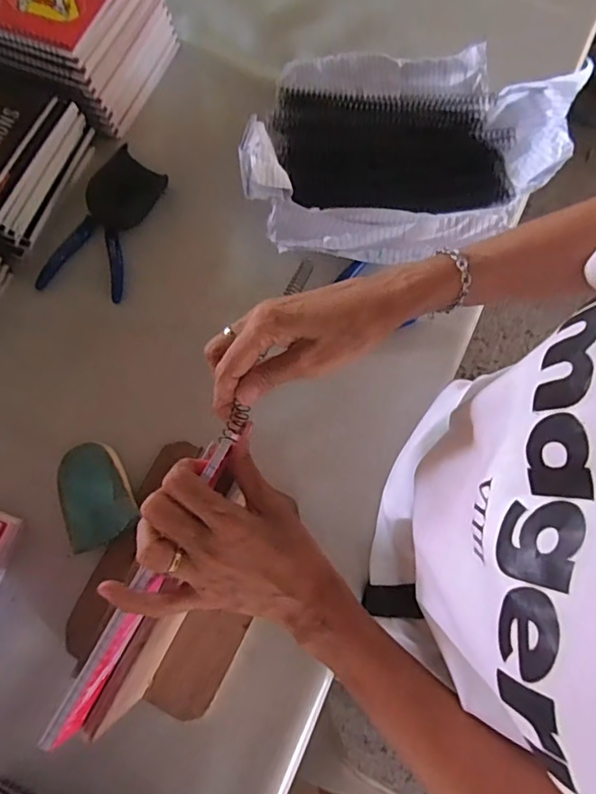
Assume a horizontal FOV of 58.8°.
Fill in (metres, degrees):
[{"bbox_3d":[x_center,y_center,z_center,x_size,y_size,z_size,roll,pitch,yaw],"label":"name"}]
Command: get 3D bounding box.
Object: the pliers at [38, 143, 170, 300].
[{"bbox_3d":[-0.199,-0.181,0.543,0.087,0.018,0.158,18,75,4],"label":"pliers"}]

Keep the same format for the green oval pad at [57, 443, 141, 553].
[{"bbox_3d":[-0.178,0.086,0.472,0.061,0.023,0.086,-21,76,-7],"label":"green oval pad"}]

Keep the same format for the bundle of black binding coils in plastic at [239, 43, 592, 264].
[{"bbox_3d":[0.109,-0.263,0.550,0.310,0.071,0.262,2,75,-1],"label":"bundle of black binding coils in plastic"}]

